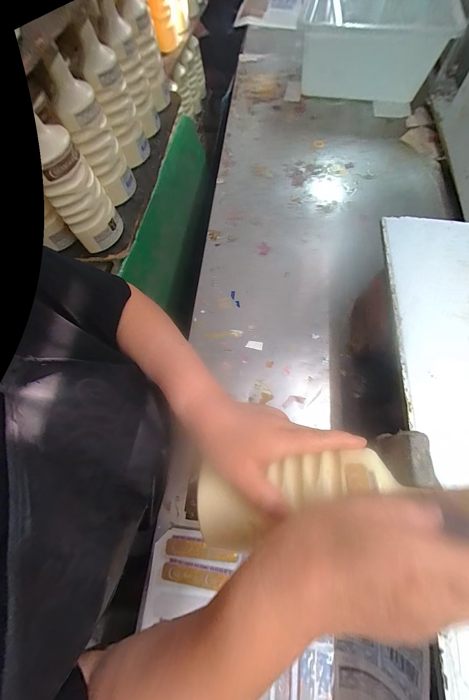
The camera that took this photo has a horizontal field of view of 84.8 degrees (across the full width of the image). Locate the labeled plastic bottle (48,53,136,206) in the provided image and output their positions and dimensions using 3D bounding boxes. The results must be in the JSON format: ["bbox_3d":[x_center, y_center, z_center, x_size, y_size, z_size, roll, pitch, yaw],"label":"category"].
[{"bbox_3d":[-0.239,-0.356,0.453,0.067,0.191,0.089,-22,68,-4],"label":"labeled plastic bottle"}]

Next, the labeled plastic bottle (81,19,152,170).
[{"bbox_3d":[-0.218,-0.452,0.491,0.065,0.193,0.081,-18,68,-6],"label":"labeled plastic bottle"}]

